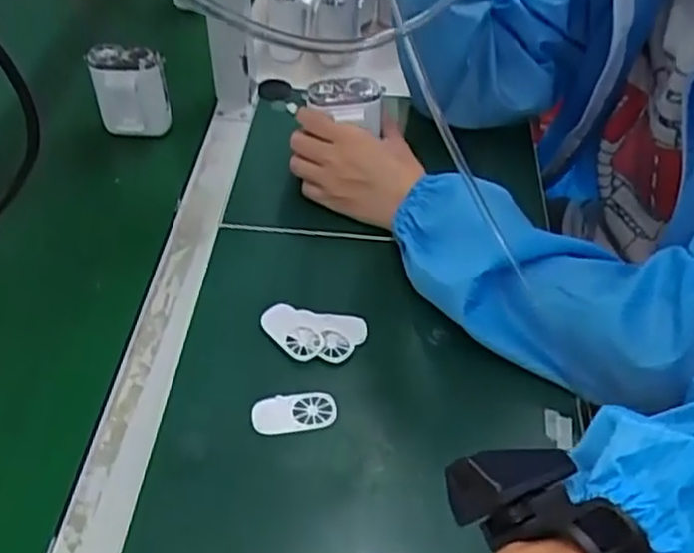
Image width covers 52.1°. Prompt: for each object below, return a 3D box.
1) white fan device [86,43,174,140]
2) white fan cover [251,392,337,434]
[{"bbox_3d":[-0.220,-0.182,0.717,0.068,0.088,0.039,4,41,4],"label":"white fan device"},{"bbox_3d":[-0.037,0.096,0.501,0.058,0.004,0.029,-6,42,-8],"label":"white fan cover"}]

